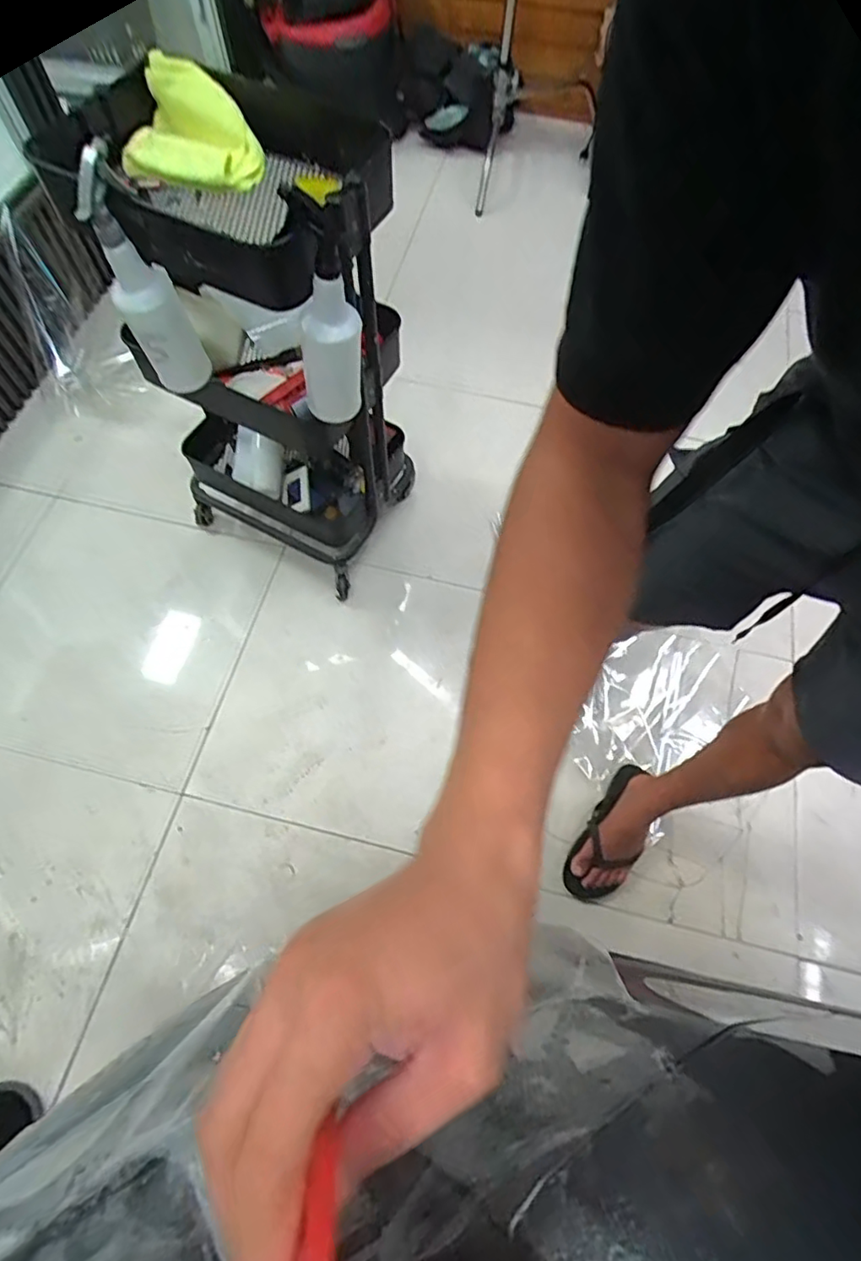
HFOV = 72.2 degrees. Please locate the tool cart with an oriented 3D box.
[{"bbox_3d":[-0.293,-0.468,1.076,0.449,0.761,0.370,18,66,7],"label":"tool cart"}]

